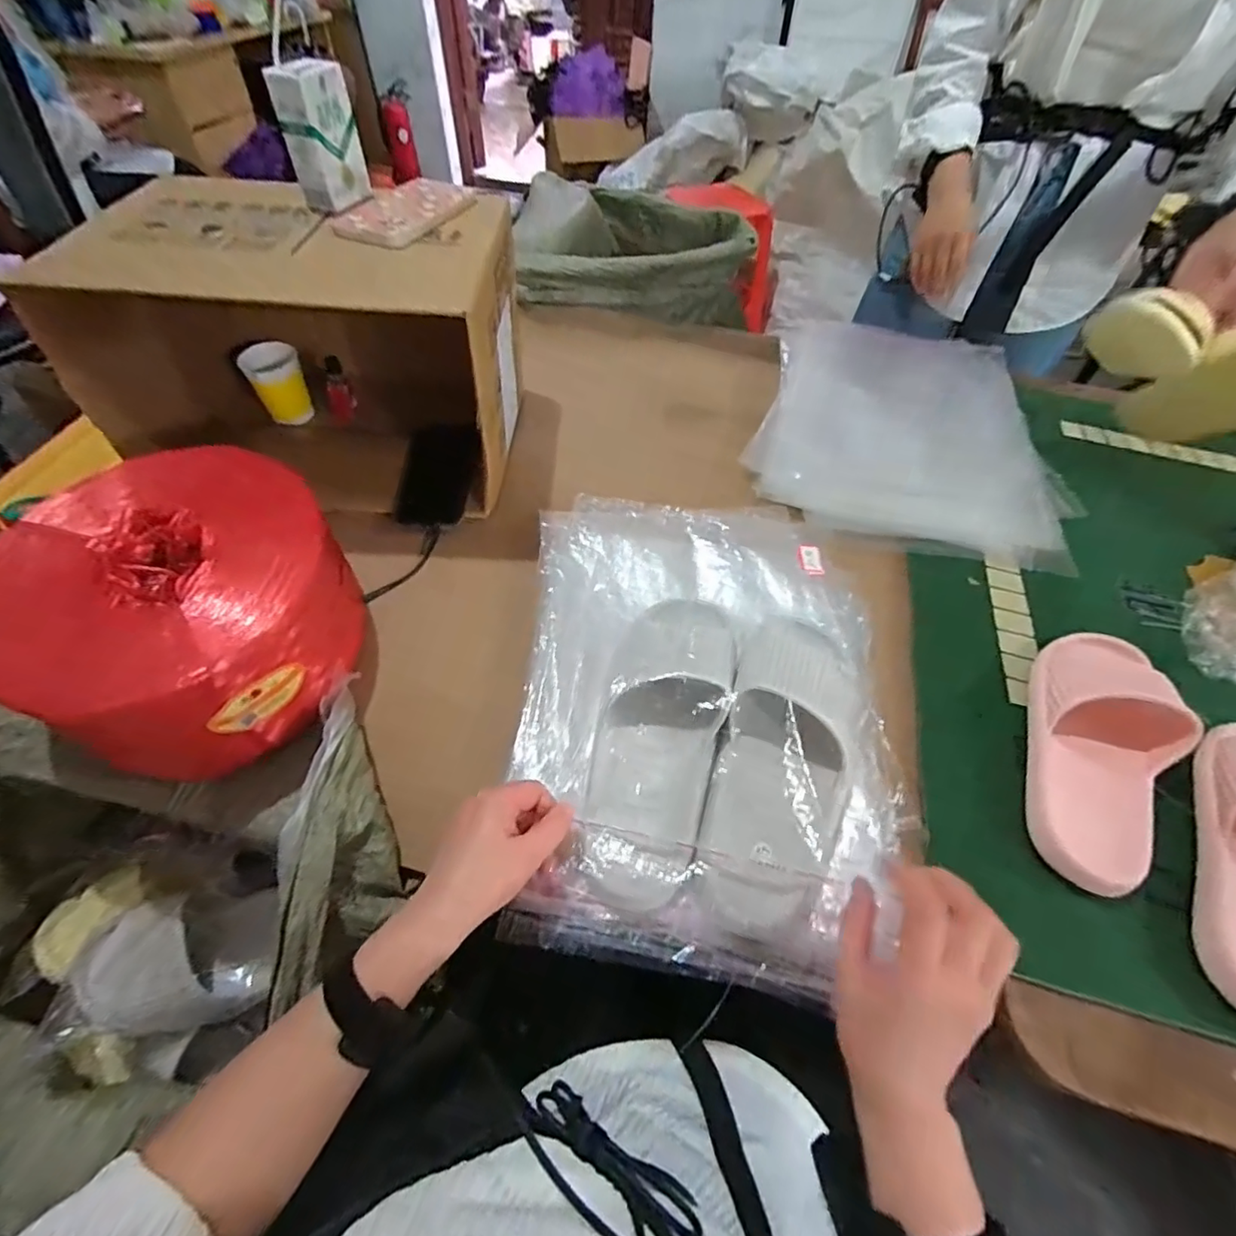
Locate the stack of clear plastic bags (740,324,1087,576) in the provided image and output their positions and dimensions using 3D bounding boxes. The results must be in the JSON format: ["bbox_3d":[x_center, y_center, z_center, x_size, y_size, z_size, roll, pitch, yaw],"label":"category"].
[{"bbox_3d":[0.403,-0.285,0.799,0.390,0.039,0.489,12,53,8],"label":"stack of clear plastic bags"}]

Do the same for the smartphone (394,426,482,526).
[{"bbox_3d":[-0.206,-0.162,0.647,0.077,0.121,0.016,16,15,-12],"label":"smartphone"}]

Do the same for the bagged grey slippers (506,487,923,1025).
[{"bbox_3d":[0.084,0.051,0.525,0.334,0.090,0.463,3,52,-2],"label":"bagged grey slippers"}]

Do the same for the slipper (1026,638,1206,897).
[{"bbox_3d":[0.420,0.107,0.487,0.103,0.063,0.259,21,55,14],"label":"slipper"}]

